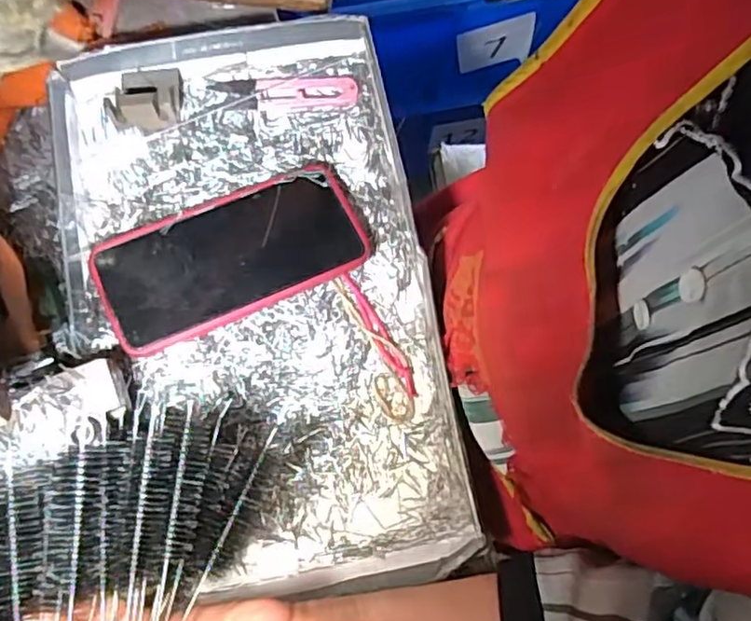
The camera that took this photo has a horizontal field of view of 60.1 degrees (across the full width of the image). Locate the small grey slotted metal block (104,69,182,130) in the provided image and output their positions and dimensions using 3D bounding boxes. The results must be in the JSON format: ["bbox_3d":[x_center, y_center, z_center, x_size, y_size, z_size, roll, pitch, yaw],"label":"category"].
[{"bbox_3d":[-0.154,-0.144,0.431,0.046,0.027,0.042,-14,77,-6],"label":"small grey slotted metal block"}]

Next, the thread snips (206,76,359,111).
[{"bbox_3d":[-0.062,-0.152,0.450,0.097,0.004,0.027,-5,77,-4],"label":"thread snips"}]

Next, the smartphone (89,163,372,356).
[{"bbox_3d":[-0.088,-0.036,0.403,0.161,0.010,0.079,-23,75,-15],"label":"smartphone"}]

